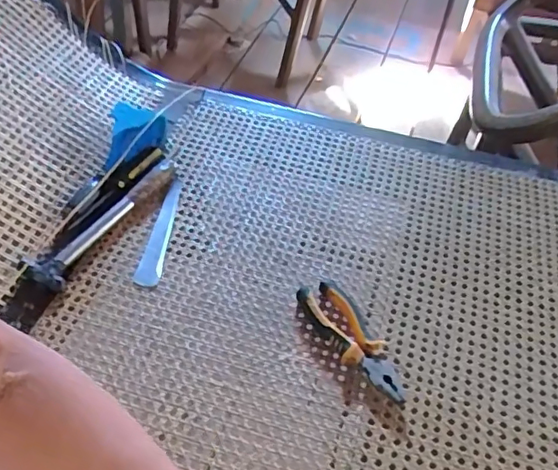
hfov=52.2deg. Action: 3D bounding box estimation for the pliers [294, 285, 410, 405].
[{"bbox_3d":[0.081,0.111,0.612,0.051,0.022,0.160,-22,54,-23],"label":"pliers"}]

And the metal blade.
[{"bbox_3d":[-0.143,-0.006,0.709,0.028,0.008,0.168,18,50,-7],"label":"metal blade"}]

